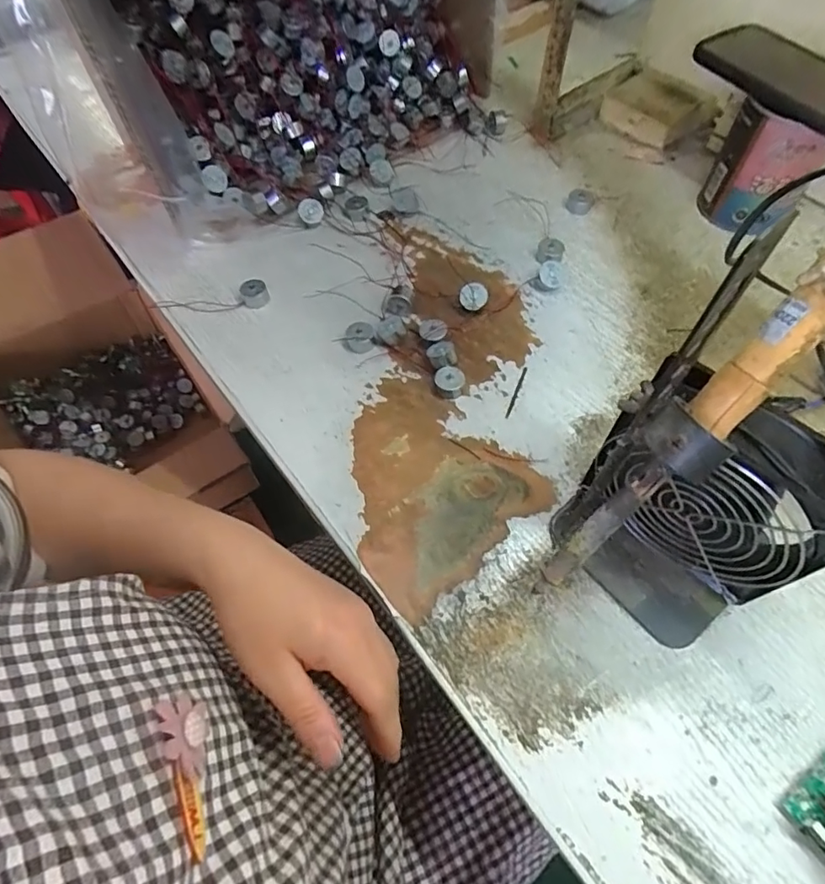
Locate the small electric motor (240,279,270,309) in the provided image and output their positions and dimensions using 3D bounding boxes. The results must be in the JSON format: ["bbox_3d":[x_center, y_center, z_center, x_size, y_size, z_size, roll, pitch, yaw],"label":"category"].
[{"bbox_3d":[-0.142,-0.135,0.471,0.023,0.012,0.023,-22,61,-10],"label":"small electric motor"}]

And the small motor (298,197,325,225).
[{"bbox_3d":[-0.100,-0.227,0.518,0.024,0.008,0.025,-14,93,-12],"label":"small motor"}]

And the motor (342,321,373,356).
[{"bbox_3d":[-0.045,-0.088,0.441,0.025,0.013,0.027,-2,60,2],"label":"motor"}]

